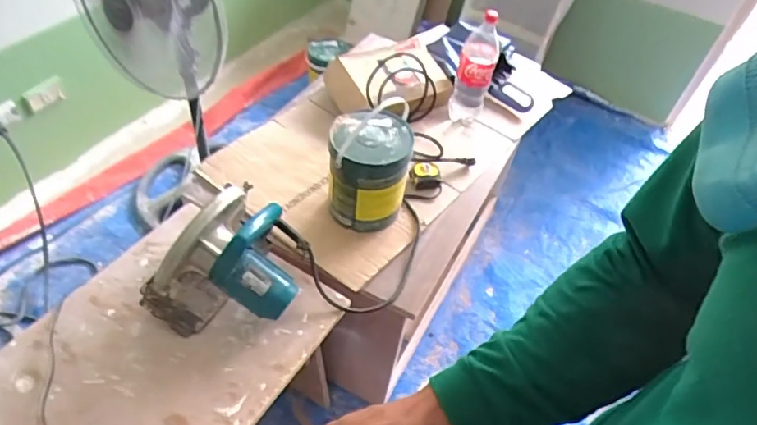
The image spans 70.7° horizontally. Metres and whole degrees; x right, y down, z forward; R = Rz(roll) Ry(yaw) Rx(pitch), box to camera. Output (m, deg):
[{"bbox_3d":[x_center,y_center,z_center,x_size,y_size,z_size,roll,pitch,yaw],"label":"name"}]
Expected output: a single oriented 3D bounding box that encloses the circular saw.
[{"bbox_3d":[-0.281,0.085,0.947,0.260,0.200,0.252,34,53,21],"label":"circular saw"}]

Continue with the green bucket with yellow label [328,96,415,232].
[{"bbox_3d":[-0.020,-0.104,1.137,0.163,0.250,0.175,4,48,-4],"label":"green bucket with yellow label"}]

